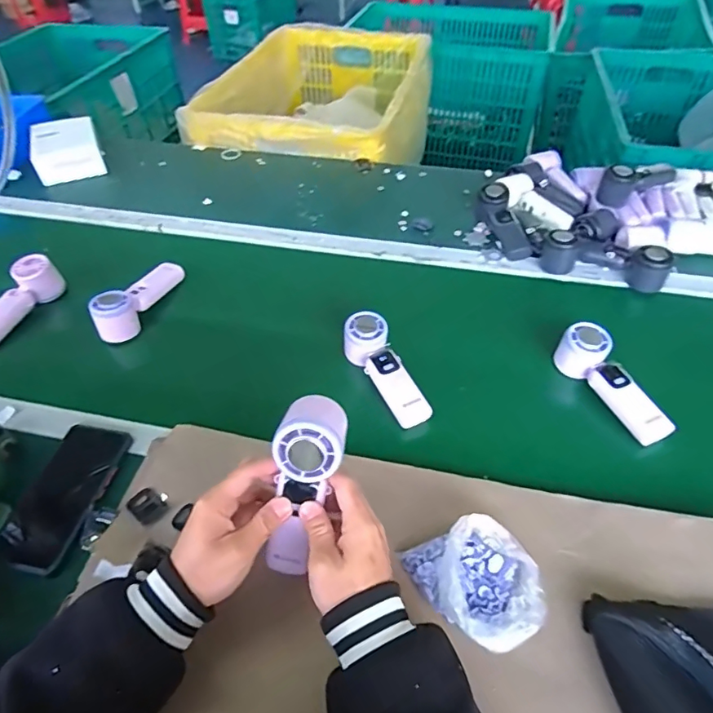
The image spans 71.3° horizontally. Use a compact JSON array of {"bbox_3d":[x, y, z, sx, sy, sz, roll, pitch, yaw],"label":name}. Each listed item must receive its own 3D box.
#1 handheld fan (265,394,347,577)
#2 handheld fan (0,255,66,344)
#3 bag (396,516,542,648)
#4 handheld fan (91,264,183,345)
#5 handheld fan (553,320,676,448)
[{"bbox_3d":[-0.046,0.118,0.433,0.056,0.159,0.058,20,21,19],"label":"handheld fan"},{"bbox_3d":[-0.507,-0.073,0.738,0.041,0.062,0.161,20,64,18],"label":"handheld fan"},{"bbox_3d":[0.113,0.206,0.453,0.105,0.045,0.106,-18,50,-16],"label":"bag"},{"bbox_3d":[-0.321,-0.091,0.742,0.056,0.063,0.170,13,49,12],"label":"handheld fan"},{"bbox_3d":[0.321,0.031,0.614,0.057,0.061,0.160,-25,52,-21],"label":"handheld fan"}]

